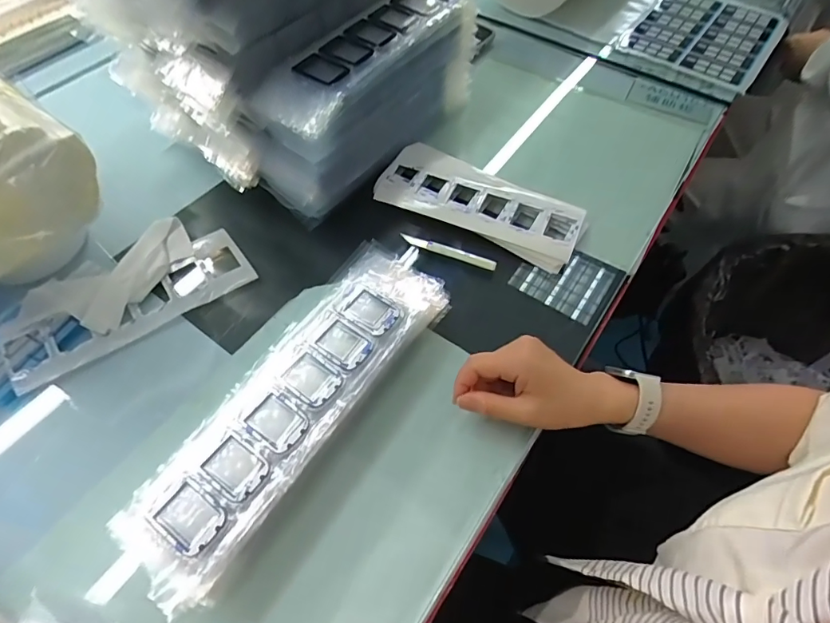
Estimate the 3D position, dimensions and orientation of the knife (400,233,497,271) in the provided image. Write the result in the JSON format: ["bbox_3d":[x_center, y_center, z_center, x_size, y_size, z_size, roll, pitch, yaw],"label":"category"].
[{"bbox_3d":[0.036,-0.065,0.515,0.106,0.006,0.011,18,60,11],"label":"knife"}]

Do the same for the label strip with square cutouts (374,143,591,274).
[{"bbox_3d":[0.077,-0.127,0.546,0.231,0.015,0.108,27,58,14],"label":"label strip with square cutouts"}]

